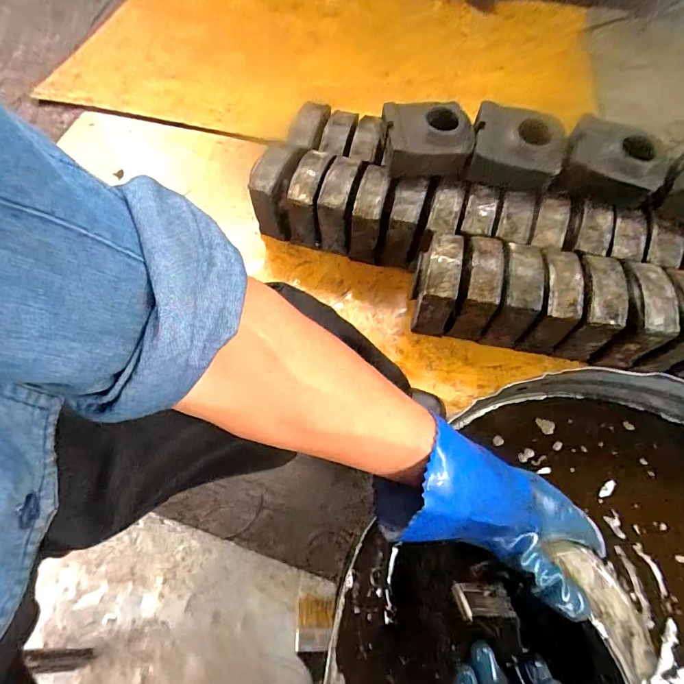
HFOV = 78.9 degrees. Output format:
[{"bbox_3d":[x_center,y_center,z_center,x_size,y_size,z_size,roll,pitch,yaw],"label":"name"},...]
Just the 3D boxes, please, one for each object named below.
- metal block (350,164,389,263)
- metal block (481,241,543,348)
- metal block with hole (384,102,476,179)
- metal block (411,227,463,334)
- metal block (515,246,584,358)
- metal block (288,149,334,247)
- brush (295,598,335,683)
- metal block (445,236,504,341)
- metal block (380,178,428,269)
[{"bbox_3d":[0.062,-0.291,0.971,0.069,0.166,0.132,9,64,5],"label":"metal block"},{"bbox_3d":[0.353,-0.098,0.868,0.072,0.171,0.151,12,64,6],"label":"metal block"},{"bbox_3d":[0.180,-0.434,0.888,0.178,0.104,0.137,-1,64,0],"label":"metal block with hole"},{"bbox_3d":[0.195,-0.124,0.889,0.080,0.188,0.166,8,64,4],"label":"metal block"},{"bbox_3d":[0.423,-0.082,0.852,0.072,0.161,0.159,9,64,5],"label":"metal block"},{"bbox_3d":[-0.074,-0.339,0.987,0.077,0.166,0.155,14,65,7],"label":"metal block"},{"bbox_3d":[-0.048,0.503,0.621,0.055,0.023,0.205,4,64,2],"label":"brush"},{"bbox_3d":[0.280,-0.113,0.882,0.070,0.177,0.148,11,64,6],"label":"metal block"},{"bbox_3d":[0.138,-0.260,0.943,0.067,0.171,0.099,15,65,7],"label":"metal block"}]

